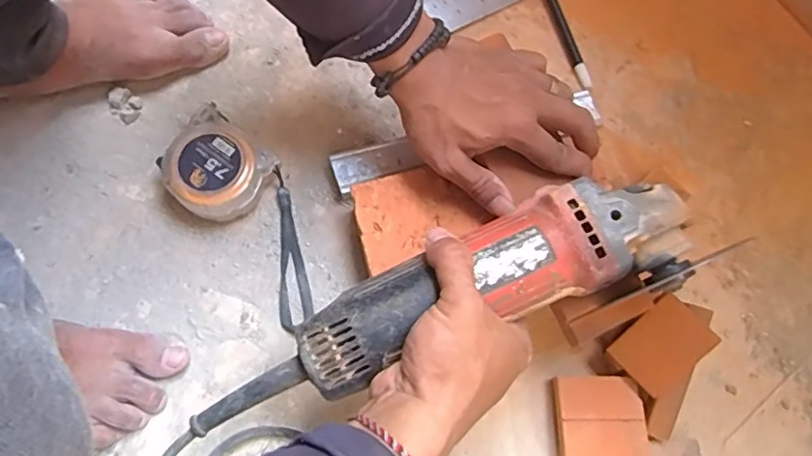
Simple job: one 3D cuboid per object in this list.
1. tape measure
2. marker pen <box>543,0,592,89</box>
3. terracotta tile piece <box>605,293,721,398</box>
[{"bbox_3d":[-0.150,-0.044,0.460,0.073,0.043,0.071,37,75,8],"label":"tape measure"},{"bbox_3d":[0.141,-0.194,0.531,0.016,0.010,0.144,-17,75,-7],"label":"marker pen"},{"bbox_3d":[0.182,0.084,0.413,0.046,0.004,0.061,46,105,19],"label":"terracotta tile piece"}]

